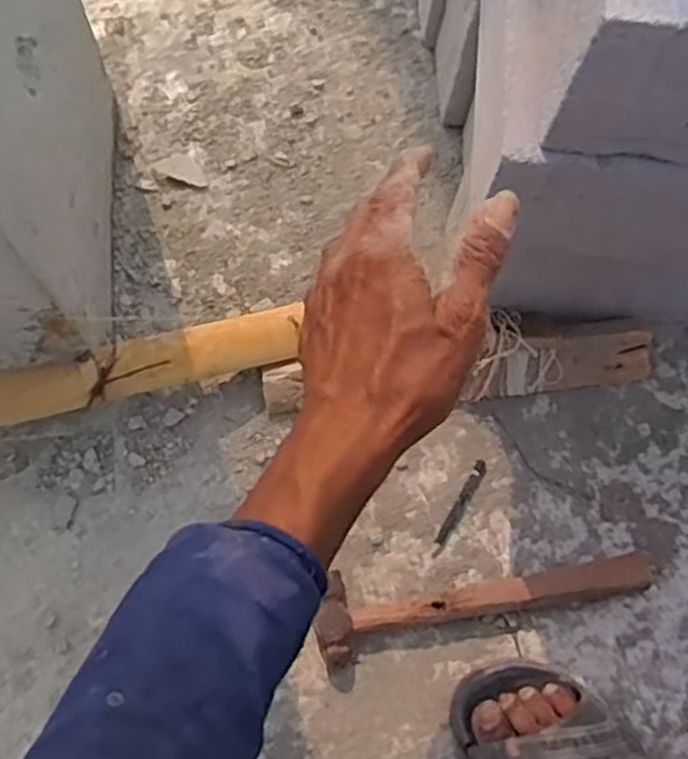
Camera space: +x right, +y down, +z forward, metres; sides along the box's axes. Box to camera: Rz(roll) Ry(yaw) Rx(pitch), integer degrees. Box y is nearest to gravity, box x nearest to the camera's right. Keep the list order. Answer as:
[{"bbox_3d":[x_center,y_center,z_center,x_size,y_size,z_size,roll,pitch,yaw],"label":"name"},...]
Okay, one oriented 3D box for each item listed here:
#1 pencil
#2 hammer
[{"bbox_3d":[0.100,0.110,0.670,0.012,0.008,0.091,30,73,7],"label":"pencil"},{"bbox_3d":[0.118,0.182,0.642,0.278,0.031,0.064,-7,72,-5],"label":"hammer"}]

